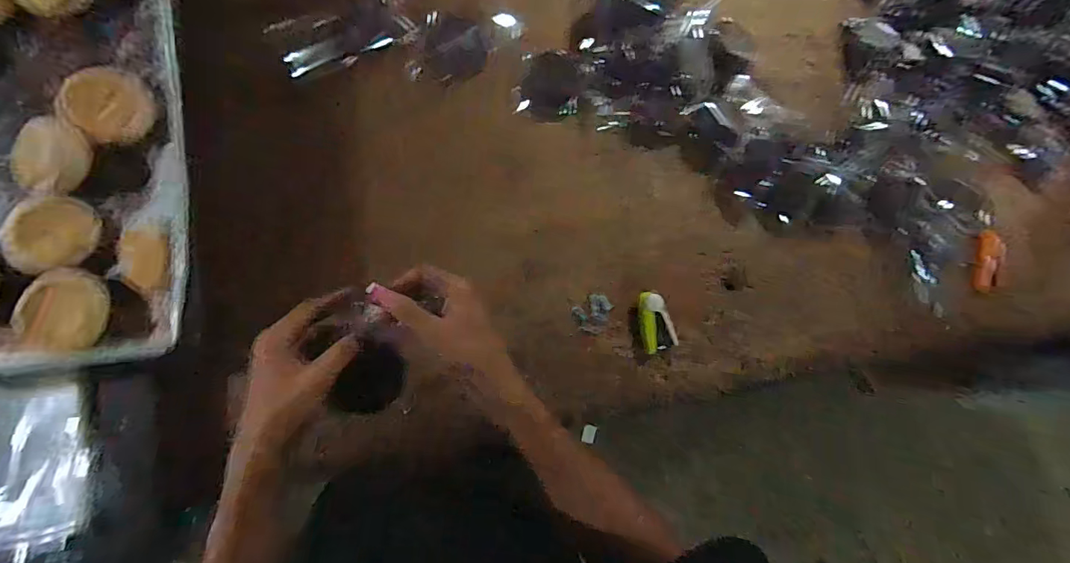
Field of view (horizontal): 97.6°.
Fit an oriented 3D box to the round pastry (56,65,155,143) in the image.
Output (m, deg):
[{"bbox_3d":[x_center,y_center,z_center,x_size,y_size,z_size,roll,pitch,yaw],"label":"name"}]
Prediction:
[{"bbox_3d":[-0.487,-0.202,0.537,0.088,0.024,0.080,38,77,-4],"label":"round pastry"}]

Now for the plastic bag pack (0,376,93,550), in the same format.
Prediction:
[{"bbox_3d":[-0.549,0.193,0.507,0.111,0.028,0.170,-2,83,-11],"label":"plastic bag pack"}]

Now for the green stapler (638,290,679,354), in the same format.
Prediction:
[{"bbox_3d":[0.180,0.058,0.691,0.050,0.026,0.087,-6,83,-12],"label":"green stapler"}]

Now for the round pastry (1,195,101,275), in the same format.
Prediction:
[{"bbox_3d":[-0.534,-0.052,0.512,0.079,0.018,0.084,2,82,-11],"label":"round pastry"}]

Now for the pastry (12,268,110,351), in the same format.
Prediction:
[{"bbox_3d":[-0.516,0.031,0.512,0.074,0.022,0.087,10,80,-10],"label":"pastry"}]

